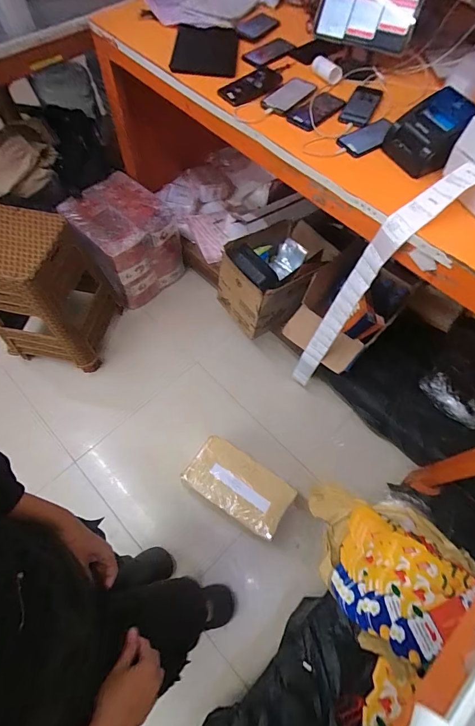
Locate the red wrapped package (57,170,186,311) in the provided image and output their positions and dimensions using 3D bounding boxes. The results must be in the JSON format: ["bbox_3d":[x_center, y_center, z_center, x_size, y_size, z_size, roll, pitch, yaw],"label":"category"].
[{"bbox_3d":[-0.509,-0.540,1.623,0.397,0.336,0.386,-38,70,-19],"label":"red wrapped package"}]

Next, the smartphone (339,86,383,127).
[{"bbox_3d":[0.326,-0.676,0.955,0.077,0.016,0.168,24,65,11],"label":"smartphone"}]

